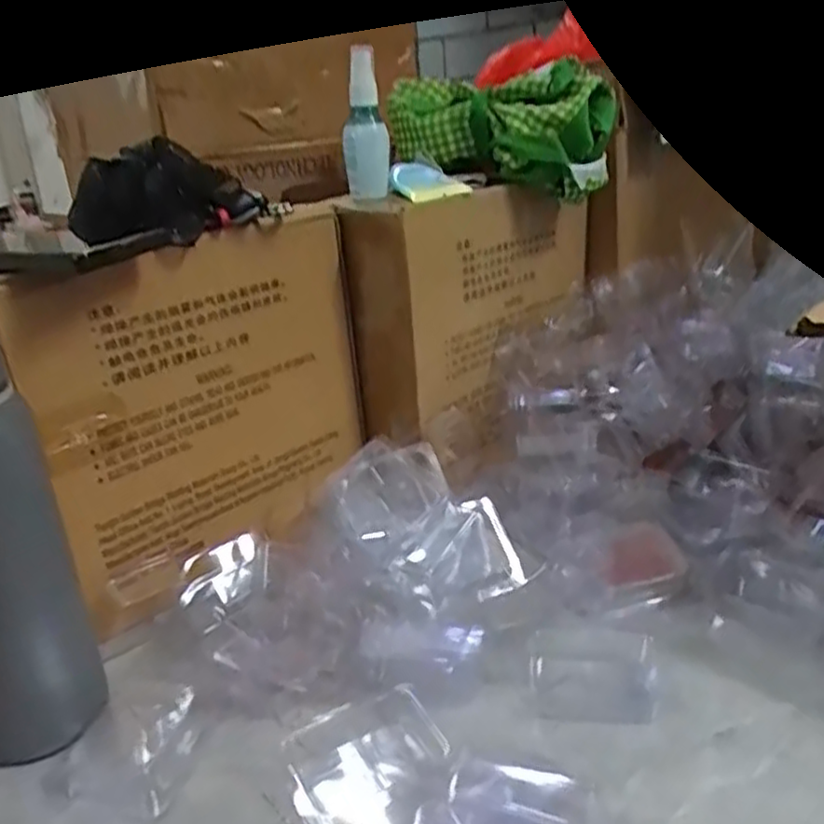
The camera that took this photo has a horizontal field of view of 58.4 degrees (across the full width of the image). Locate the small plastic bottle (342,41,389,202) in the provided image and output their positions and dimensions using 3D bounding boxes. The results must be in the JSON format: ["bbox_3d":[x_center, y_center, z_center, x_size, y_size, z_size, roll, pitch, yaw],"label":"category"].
[{"bbox_3d":[-0.040,-0.238,0.611,0.036,0.114,0.033,-4,22,0],"label":"small plastic bottle"}]

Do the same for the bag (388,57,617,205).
[{"bbox_3d":[0.077,-0.254,0.672,0.101,0.099,0.194,-22,28,-37],"label":"bag"}]

